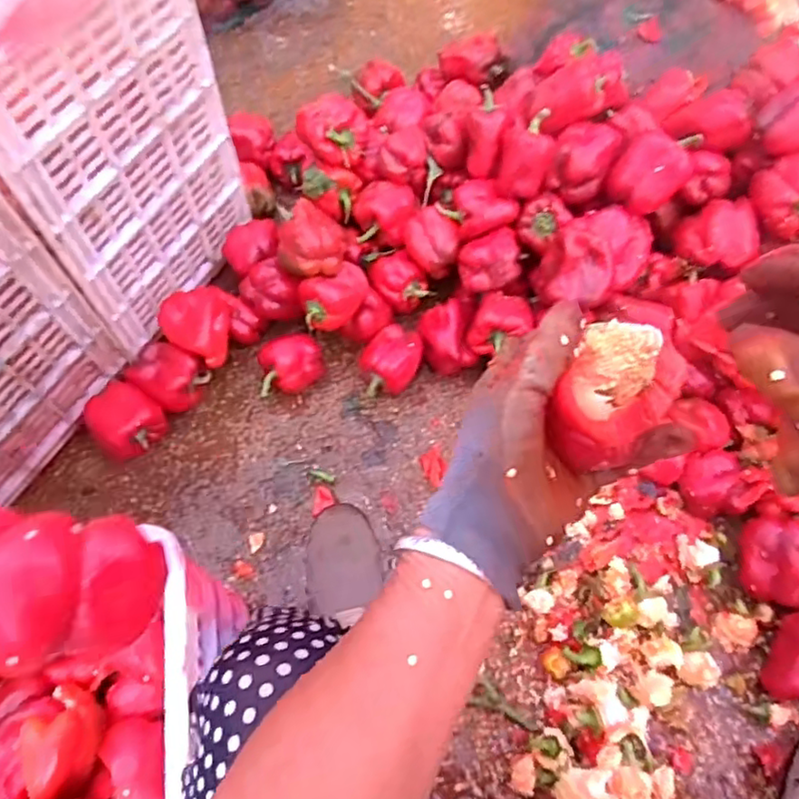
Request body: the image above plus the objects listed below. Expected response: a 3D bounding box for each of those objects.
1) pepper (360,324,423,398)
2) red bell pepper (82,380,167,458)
[{"bbox_3d":[-0.008,-0.054,0.889,0.079,0.064,0.098,23,66,10],"label":"pepper"},{"bbox_3d":[-0.368,0.029,0.849,0.089,0.074,0.093,-41,71,-18],"label":"red bell pepper"}]

